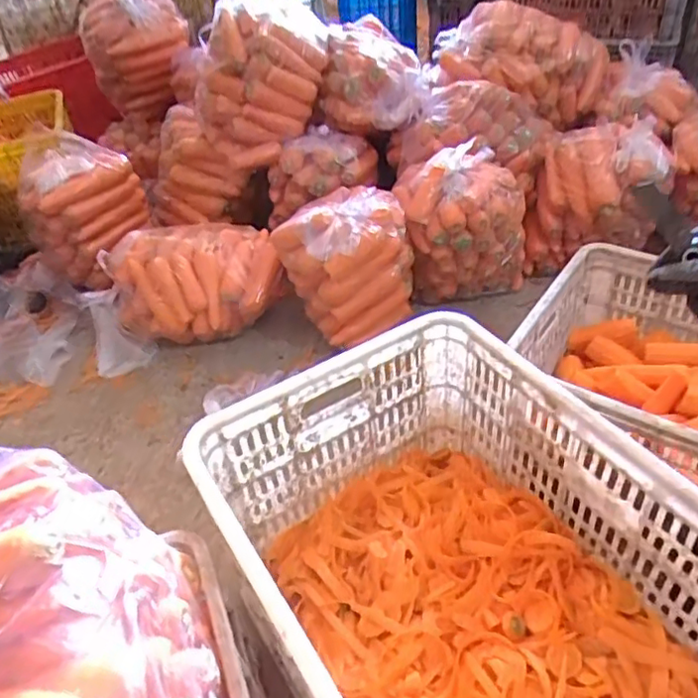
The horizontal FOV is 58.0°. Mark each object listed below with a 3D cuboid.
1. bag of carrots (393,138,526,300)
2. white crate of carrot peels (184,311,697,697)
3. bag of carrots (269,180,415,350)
[{"bbox_3d":[0.242,-0.251,1.341,0.257,0.289,0.206,4,43,13],"label":"bag of carrots"},{"bbox_3d":[0.136,0.274,0.714,0.402,0.275,0.579,-26,45,-19],"label":"white crate of carrot peels"},{"bbox_3d":[-0.002,-0.163,1.245,0.223,0.254,0.196,20,49,27],"label":"bag of carrots"}]

